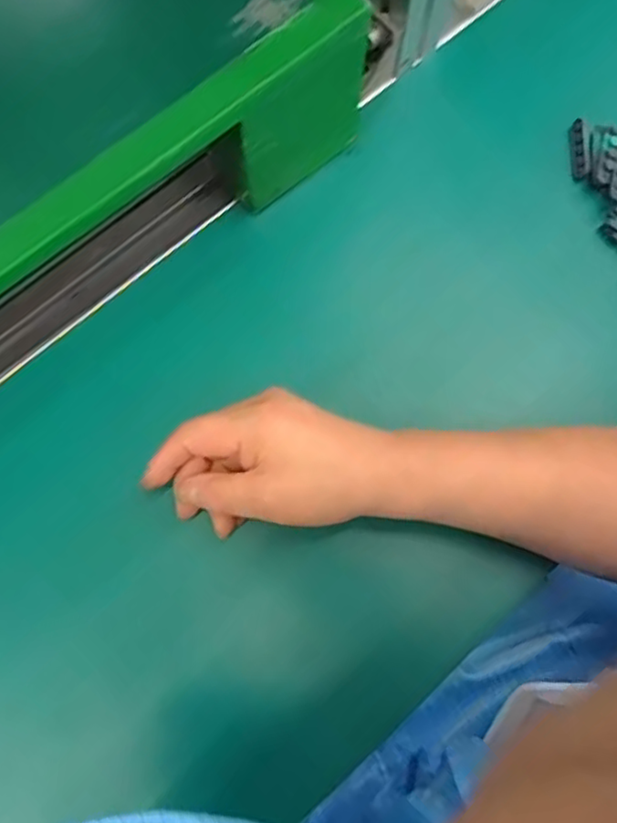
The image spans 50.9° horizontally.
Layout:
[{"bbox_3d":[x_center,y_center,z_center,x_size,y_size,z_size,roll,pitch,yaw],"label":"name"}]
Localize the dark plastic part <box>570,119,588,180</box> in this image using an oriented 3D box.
[{"bbox_3d":[0.180,-0.174,0.430,0.007,0.011,0.041,0,76,0],"label":"dark plastic part"}]

